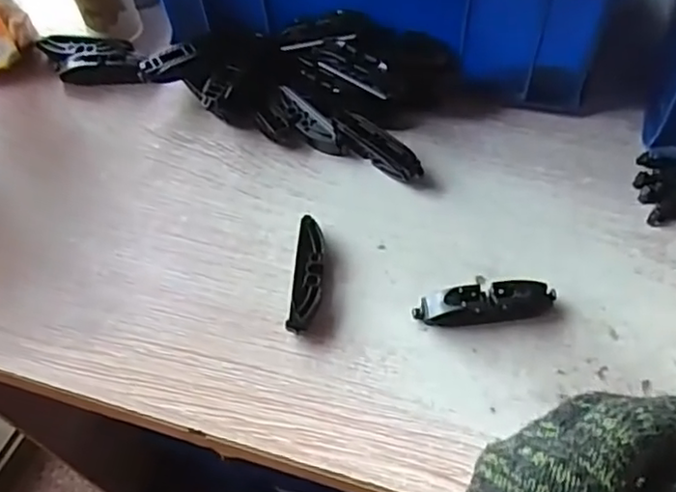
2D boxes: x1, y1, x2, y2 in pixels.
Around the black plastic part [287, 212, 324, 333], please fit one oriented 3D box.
[{"bbox_3d":[-0.018,0.017,0.404,0.017,0.019,0.077,4,57,6],"label":"black plastic part"}]

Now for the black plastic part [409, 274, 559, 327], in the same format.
[{"bbox_3d":[0.087,0.033,0.389,0.080,0.015,0.025,-4,56,0],"label":"black plastic part"}]

